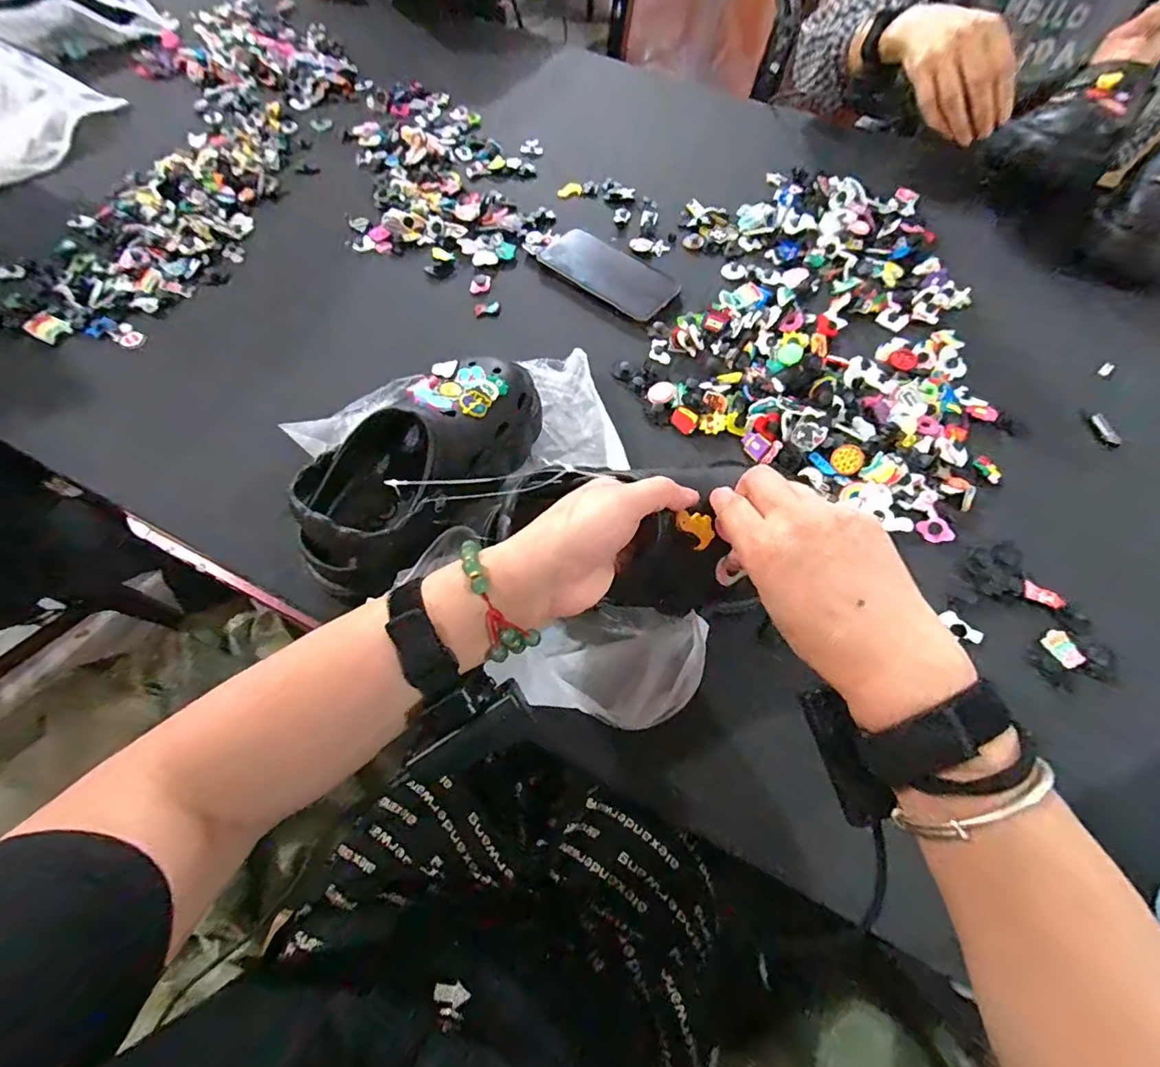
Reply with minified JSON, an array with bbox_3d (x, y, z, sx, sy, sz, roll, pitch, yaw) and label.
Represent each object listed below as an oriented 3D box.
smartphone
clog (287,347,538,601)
[{"bbox_3d":[0.034,-0.302,0.603,0.162,0.004,0.080,37,68,16],"label":"smartphone"},{"bbox_3d":[-0.116,-0.051,0.417,0.096,0.099,0.231,29,66,13],"label":"clog"}]

